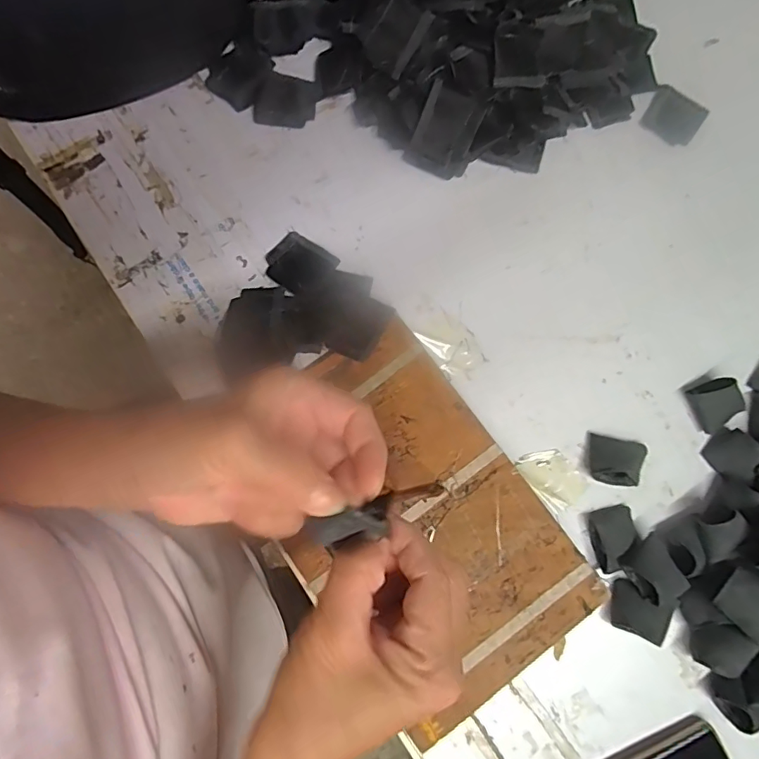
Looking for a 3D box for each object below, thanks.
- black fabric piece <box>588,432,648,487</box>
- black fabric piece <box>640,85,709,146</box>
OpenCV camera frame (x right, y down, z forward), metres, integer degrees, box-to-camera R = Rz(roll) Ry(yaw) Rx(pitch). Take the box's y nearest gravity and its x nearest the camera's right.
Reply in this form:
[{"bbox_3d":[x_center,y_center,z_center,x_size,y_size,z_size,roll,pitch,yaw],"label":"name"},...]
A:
[{"bbox_3d":[0.188,0.065,0.399,0.041,0.014,0.037,11,79,1],"label":"black fabric piece"},{"bbox_3d":[0.273,-0.244,0.465,0.049,0.004,0.049,31,80,5],"label":"black fabric piece"}]

